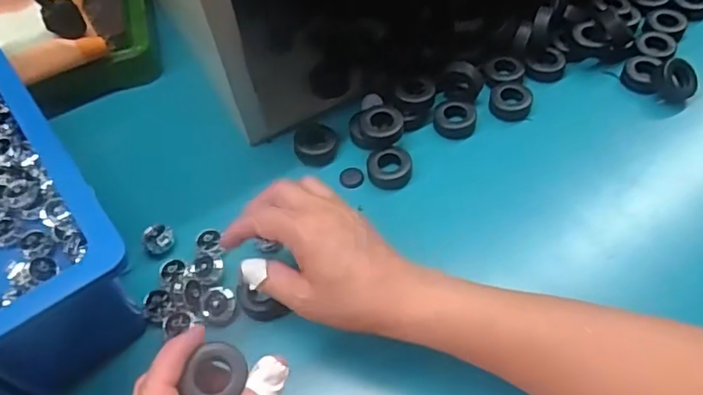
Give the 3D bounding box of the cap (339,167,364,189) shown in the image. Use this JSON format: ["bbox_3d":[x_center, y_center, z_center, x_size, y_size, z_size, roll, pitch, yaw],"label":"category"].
[{"bbox_3d":[0.000,-0.017,0.487,0.021,0.005,0.022,-1,57,2],"label":"cap"}]

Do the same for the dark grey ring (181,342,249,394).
[{"bbox_3d":[-0.077,0.102,0.318,0.030,0.012,0.038,5,57,6],"label":"dark grey ring"}]

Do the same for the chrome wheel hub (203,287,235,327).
[{"bbox_3d":[-0.096,0.078,0.407,0.024,0.010,0.027,-9,57,-3],"label":"chrome wheel hub"}]

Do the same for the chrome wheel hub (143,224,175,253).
[{"bbox_3d":[-0.153,0.033,0.446,0.018,0.015,0.022,39,67,24],"label":"chrome wheel hub"}]

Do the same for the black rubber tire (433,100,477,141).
[{"bbox_3d":[0.093,-0.071,0.509,0.037,0.015,0.037,-1,57,2],"label":"black rubber tire"}]

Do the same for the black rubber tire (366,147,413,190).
[{"bbox_3d":[0.033,-0.025,0.479,0.038,0.016,0.033,-5,57,0],"label":"black rubber tire"}]

